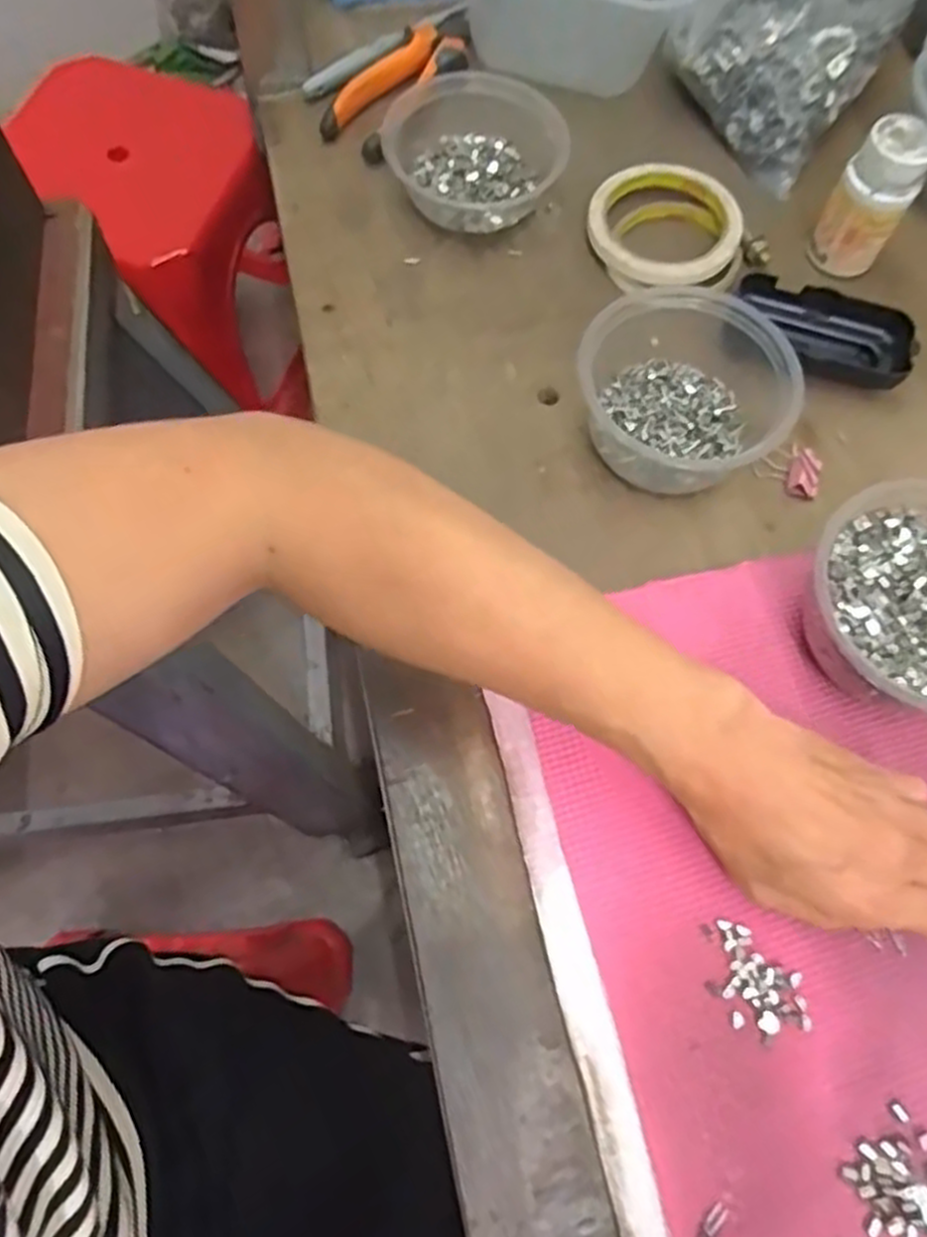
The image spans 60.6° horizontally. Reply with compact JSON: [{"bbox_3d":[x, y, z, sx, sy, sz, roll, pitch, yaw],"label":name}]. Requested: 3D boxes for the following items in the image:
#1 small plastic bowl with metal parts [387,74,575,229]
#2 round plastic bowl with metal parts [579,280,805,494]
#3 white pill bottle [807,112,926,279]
[{"bbox_3d":[0.008,-0.303,0.515,0.116,0.052,0.103,9,68,3],"label":"small plastic bowl with metal parts"},{"bbox_3d":[0.125,-0.138,0.445,0.109,0.066,0.115,14,69,5],"label":"round plastic bowl with metal parts"},{"bbox_3d":[0.250,-0.259,0.485,0.041,0.076,0.042,-35,73,-13],"label":"white pill bottle"}]

